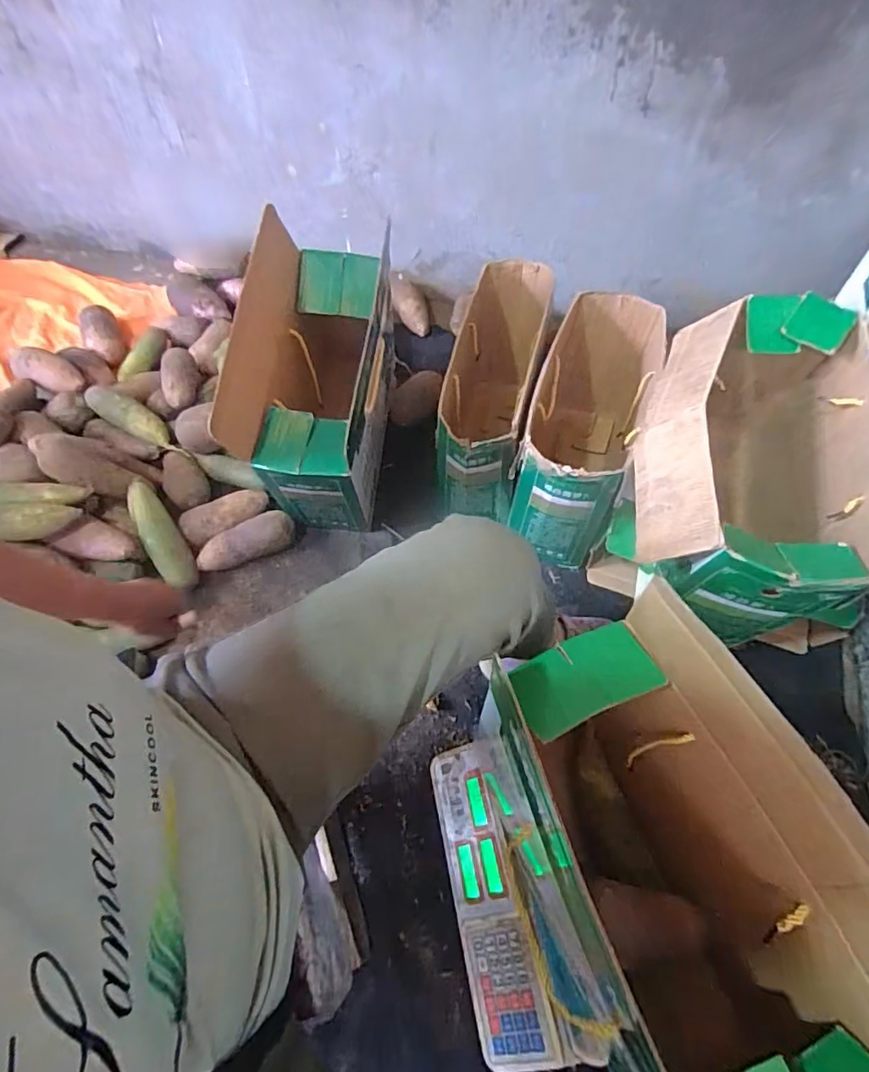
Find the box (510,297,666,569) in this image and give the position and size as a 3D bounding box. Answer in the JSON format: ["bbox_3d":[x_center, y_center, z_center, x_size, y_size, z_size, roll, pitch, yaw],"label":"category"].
[{"bbox_3d":[0.253,-0.164,0.915,0.171,0.305,0.371,13,59,9],"label":"box"}]

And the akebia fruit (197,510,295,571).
[{"bbox_3d":[-0.327,0.014,0.931,0.169,0.047,0.061,-25,61,-14],"label":"akebia fruit"}]

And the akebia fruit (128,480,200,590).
[{"bbox_3d":[-0.467,-0.003,0.910,0.057,0.067,0.209,-28,87,-15],"label":"akebia fruit"}]

